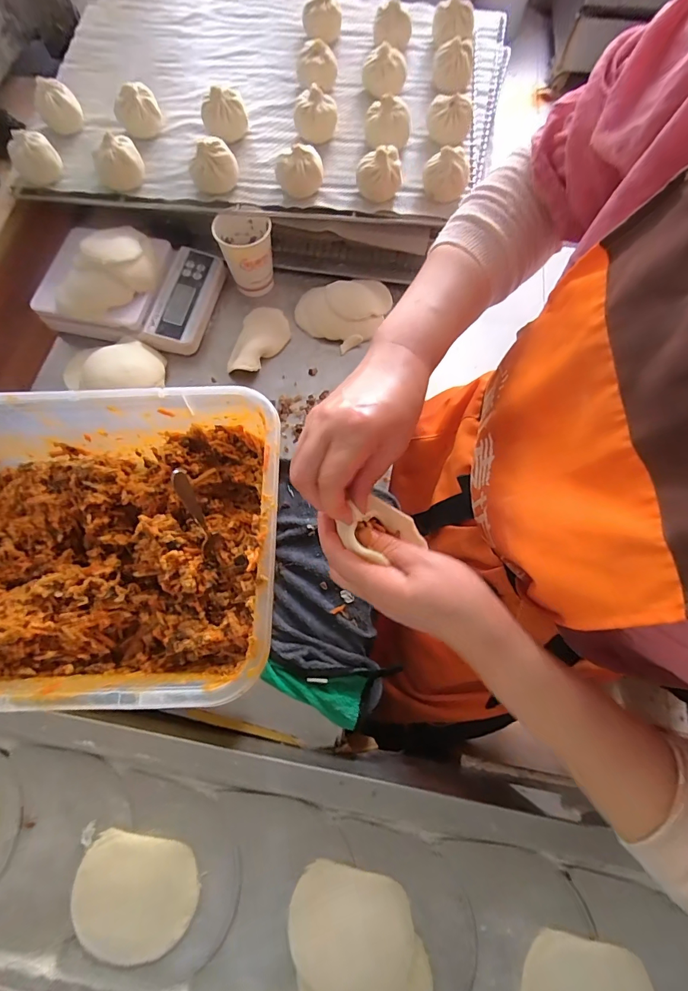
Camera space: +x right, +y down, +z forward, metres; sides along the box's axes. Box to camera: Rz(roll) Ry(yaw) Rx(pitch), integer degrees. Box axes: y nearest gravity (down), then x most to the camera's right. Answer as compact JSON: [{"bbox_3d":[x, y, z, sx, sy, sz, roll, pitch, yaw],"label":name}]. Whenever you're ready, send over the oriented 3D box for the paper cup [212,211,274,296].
[{"bbox_3d":[-0.130,-0.327,0.553,0.068,0.080,0.066,-21,72,-8],"label":"paper cup"}]

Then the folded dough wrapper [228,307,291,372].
[{"bbox_3d":[-0.109,-0.211,0.549,0.064,0.015,0.110,11,71,3],"label":"folded dough wrapper"}]

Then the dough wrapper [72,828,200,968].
[{"bbox_3d":[-0.174,0.334,0.340,0.099,0.004,0.083,9,71,2],"label":"dough wrapper"}]

